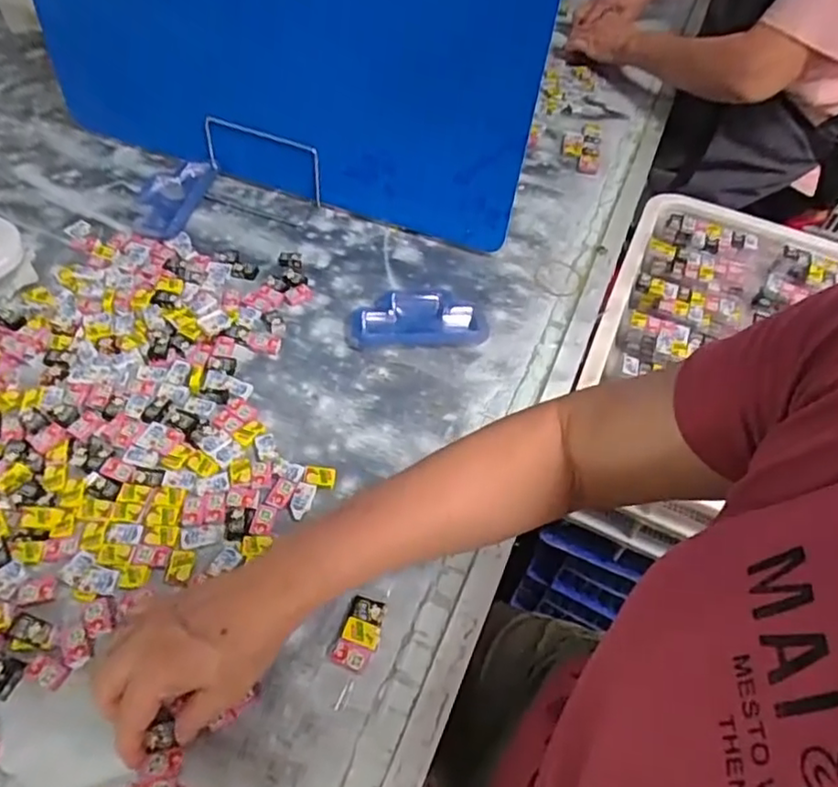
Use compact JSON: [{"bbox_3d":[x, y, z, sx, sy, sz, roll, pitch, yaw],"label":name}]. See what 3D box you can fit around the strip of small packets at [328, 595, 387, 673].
[{"bbox_3d":[-0.044,0.179,0.476,0.028,0.010,0.051,18,53,8],"label":"strip of small packets"}]

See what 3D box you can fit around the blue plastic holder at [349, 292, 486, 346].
[{"bbox_3d":[-0.002,-0.082,0.676,0.144,0.017,0.075,-2,53,-7],"label":"blue plastic holder"}]

